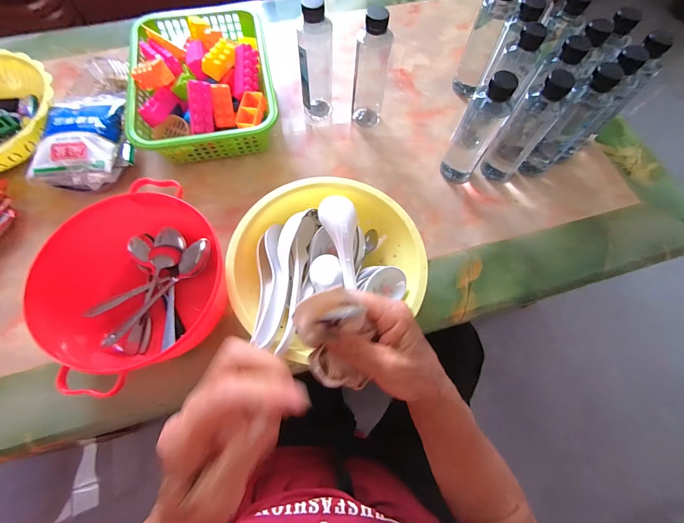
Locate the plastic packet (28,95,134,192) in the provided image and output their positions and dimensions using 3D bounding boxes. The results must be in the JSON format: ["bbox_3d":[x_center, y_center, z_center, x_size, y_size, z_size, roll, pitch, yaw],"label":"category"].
[{"bbox_3d":[-0.400,-0.198,0.497,0.128,0.044,0.172,3,70,0],"label":"plastic packet"}]

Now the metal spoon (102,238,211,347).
[{"bbox_3d":[-0.245,0.041,0.428,0.037,0.021,0.177,35,73,11],"label":"metal spoon"}]

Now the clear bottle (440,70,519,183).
[{"bbox_3d":[0.189,-0.177,0.456,0.054,0.182,0.042,30,72,10],"label":"clear bottle"}]

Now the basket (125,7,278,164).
[{"bbox_3d":[-0.230,-0.304,0.535,0.216,0.094,0.285,-11,70,-5],"label":"basket"}]

